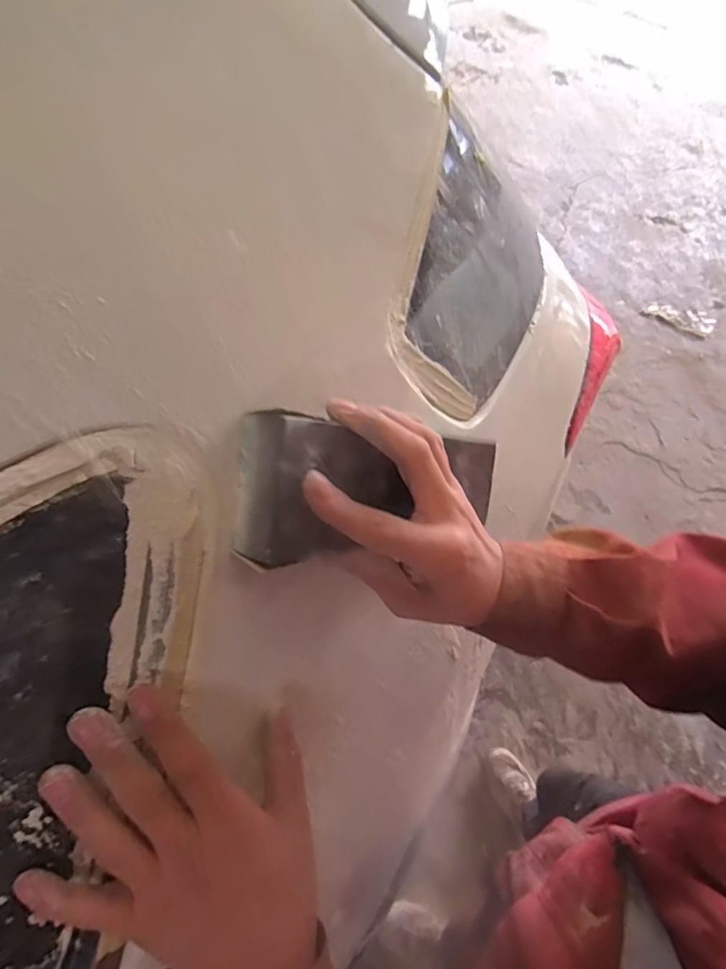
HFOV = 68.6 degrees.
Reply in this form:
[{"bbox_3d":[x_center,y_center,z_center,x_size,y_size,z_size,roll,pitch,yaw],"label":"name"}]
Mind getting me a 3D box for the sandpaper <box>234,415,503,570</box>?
[{"bbox_3d":[0.019,0.003,0.339,0.031,0.229,0.072,6,93,38],"label":"sandpaper"}]

